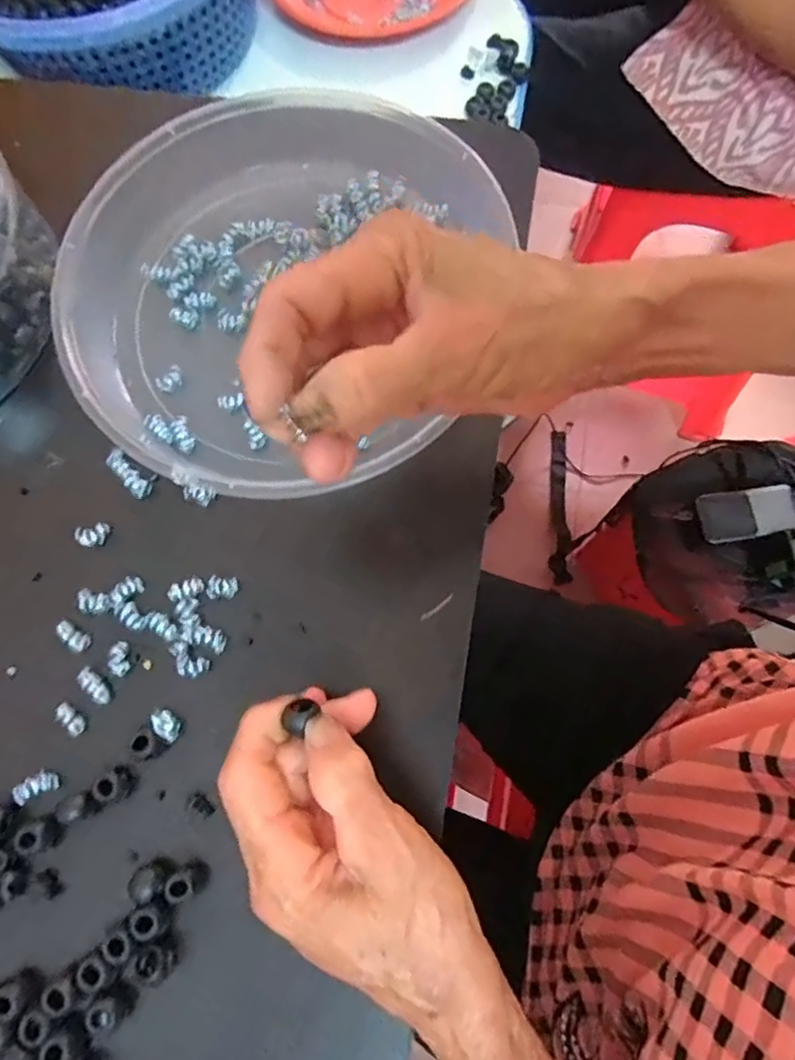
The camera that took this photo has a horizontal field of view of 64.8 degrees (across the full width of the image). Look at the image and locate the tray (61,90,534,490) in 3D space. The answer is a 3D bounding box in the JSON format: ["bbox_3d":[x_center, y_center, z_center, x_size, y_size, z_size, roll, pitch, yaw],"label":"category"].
[{"bbox_3d":[-0.064,-0.128,0.340,0.218,0.048,0.219,-1,74,2],"label":"tray"}]

